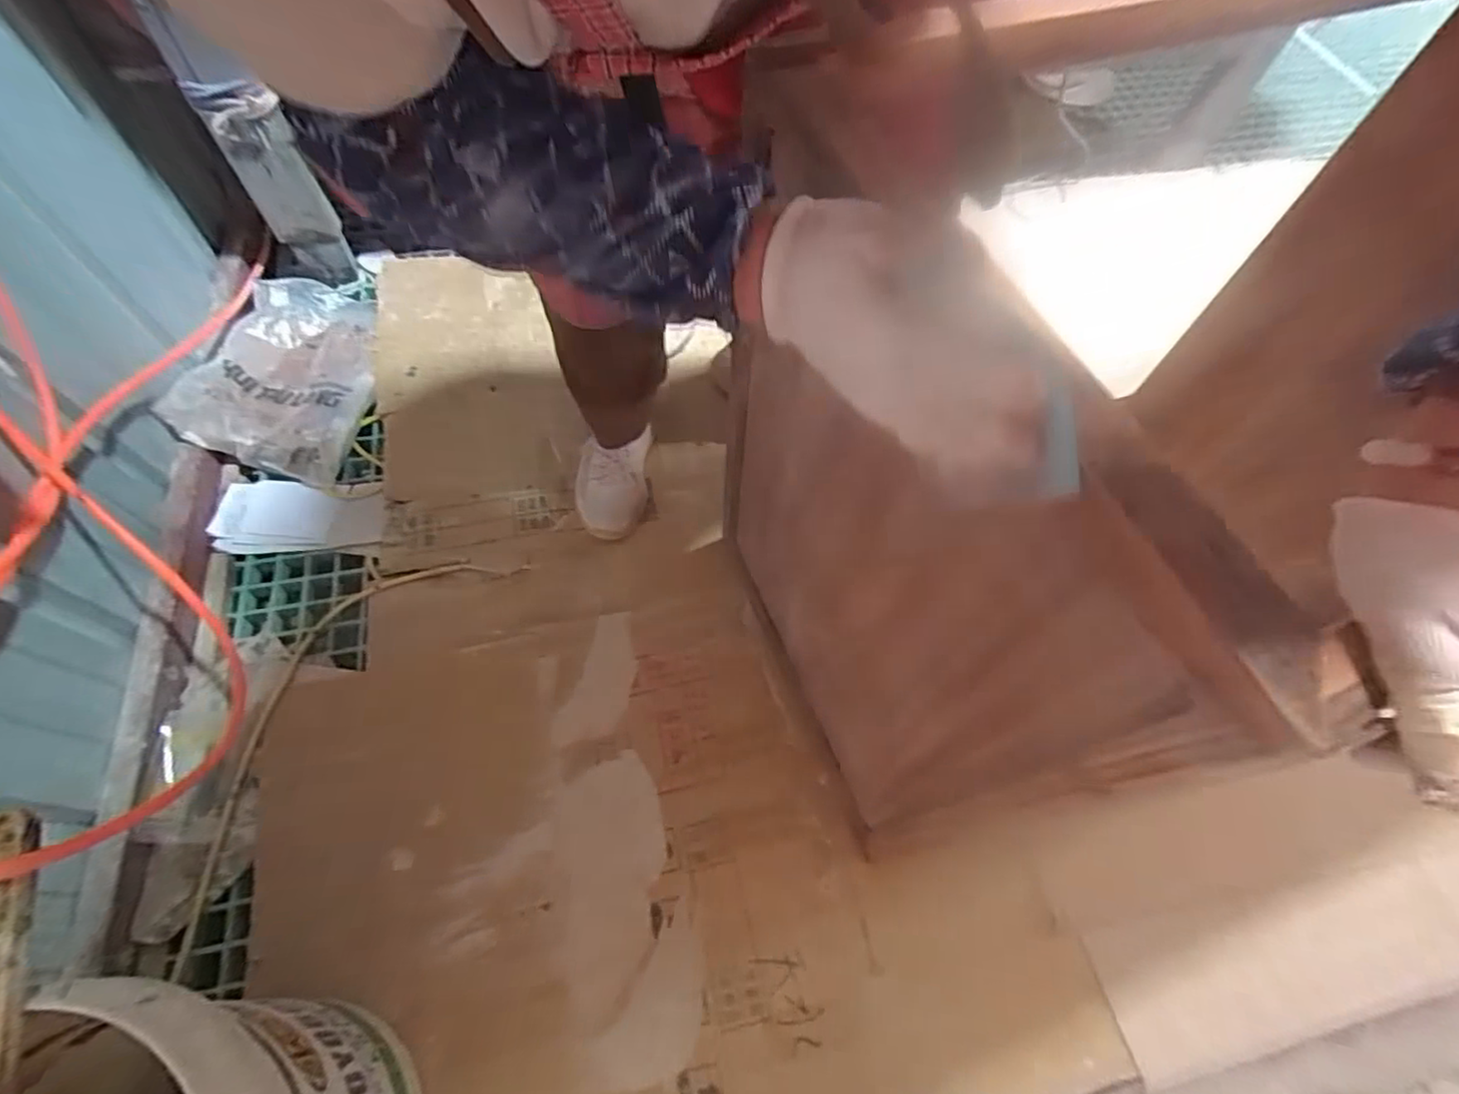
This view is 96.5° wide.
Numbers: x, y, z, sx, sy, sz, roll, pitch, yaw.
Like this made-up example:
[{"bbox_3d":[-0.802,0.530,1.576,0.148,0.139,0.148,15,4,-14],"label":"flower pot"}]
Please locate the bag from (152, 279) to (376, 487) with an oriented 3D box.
[{"bbox_3d":[-0.709,-0.314,1.054,0.230,0.065,0.446,-2,61,-4],"label":"bag"}]

